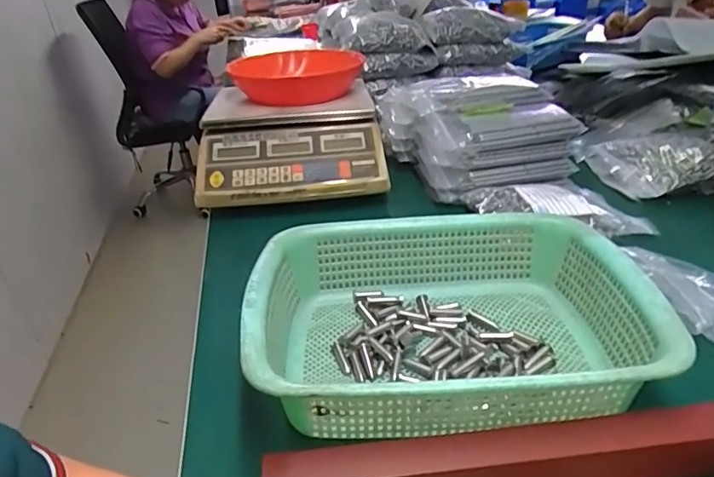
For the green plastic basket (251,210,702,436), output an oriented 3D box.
[{"bbox_3d":[0.068,0.058,0.412,0.286,0.080,0.217,-6,30,0],"label":"green plastic basket"}]

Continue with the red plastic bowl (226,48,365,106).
[{"bbox_3d":[-0.091,-0.268,0.830,0.200,0.053,0.242,-7,30,-2],"label":"red plastic bowl"}]

